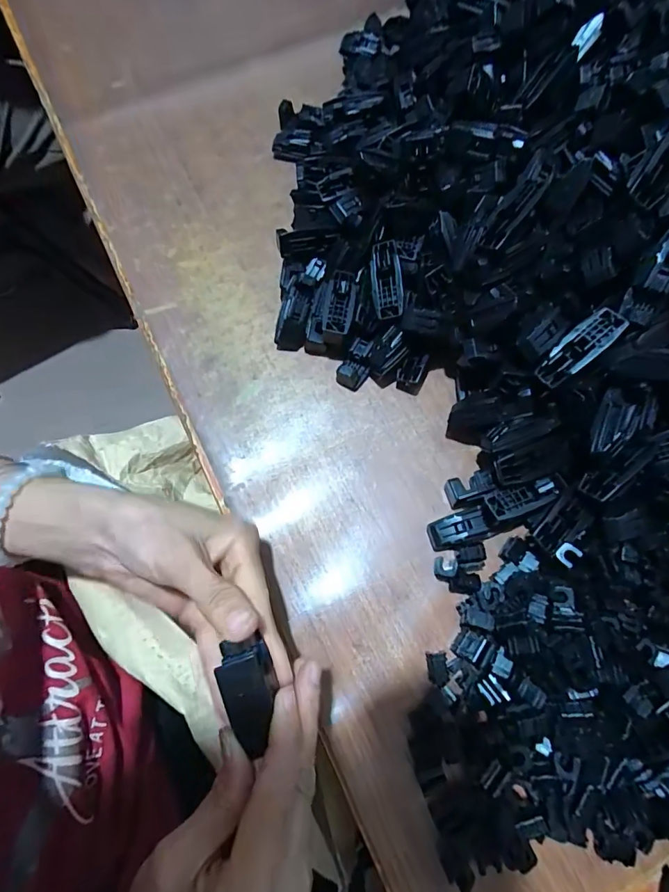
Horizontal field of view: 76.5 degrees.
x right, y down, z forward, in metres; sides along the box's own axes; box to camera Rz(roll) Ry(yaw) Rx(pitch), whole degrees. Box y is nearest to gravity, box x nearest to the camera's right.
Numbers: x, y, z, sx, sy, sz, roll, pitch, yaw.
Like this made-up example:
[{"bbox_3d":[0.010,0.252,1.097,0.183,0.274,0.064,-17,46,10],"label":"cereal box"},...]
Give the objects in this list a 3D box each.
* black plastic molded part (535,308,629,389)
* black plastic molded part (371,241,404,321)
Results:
[{"bbox_3d":[0.144,-0.058,0.249,0.053,0.006,0.019,-44,76,13],"label":"black plastic molded part"},{"bbox_3d":[0.036,-0.115,0.293,0.020,0.004,0.052,-6,90,21],"label":"black plastic molded part"}]

